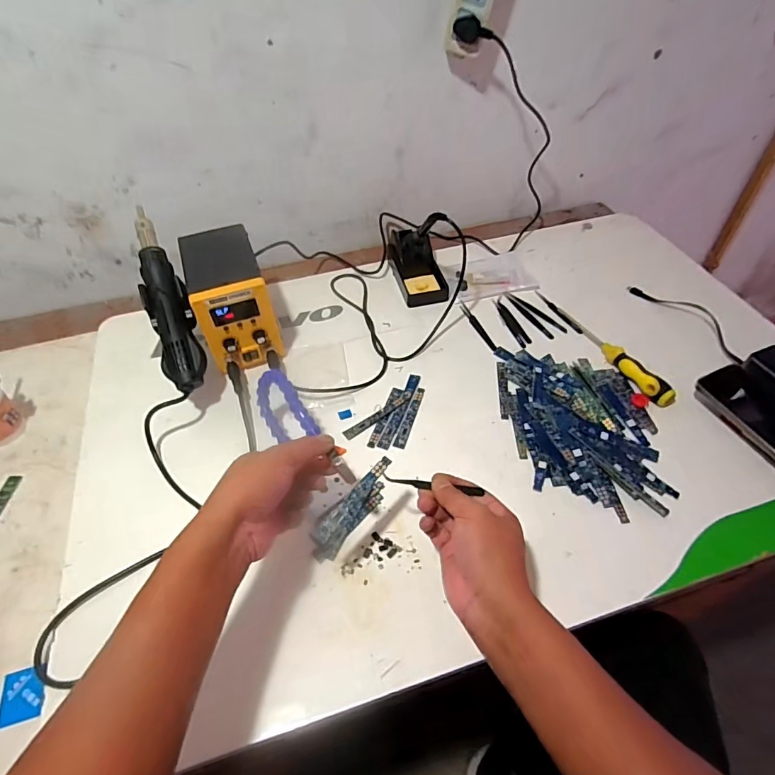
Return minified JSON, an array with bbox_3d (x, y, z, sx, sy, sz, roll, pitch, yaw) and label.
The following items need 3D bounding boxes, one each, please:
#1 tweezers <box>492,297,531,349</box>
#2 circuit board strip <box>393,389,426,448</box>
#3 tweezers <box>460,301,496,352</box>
[{"bbox_3d":[0.191,-0.101,0.724,0.024,0.004,0.110,-15,51,-9],"label":"tweezers"},{"bbox_3d":[0.029,0.037,0.613,0.015,0.004,0.098,14,52,14],"label":"circuit board strip"},{"bbox_3d":[0.139,-0.096,0.715,0.012,0.008,0.106,-19,52,-12],"label":"tweezers"}]

